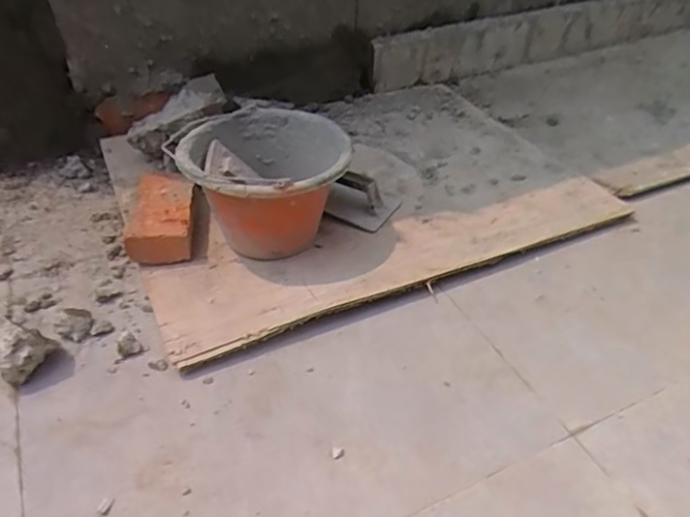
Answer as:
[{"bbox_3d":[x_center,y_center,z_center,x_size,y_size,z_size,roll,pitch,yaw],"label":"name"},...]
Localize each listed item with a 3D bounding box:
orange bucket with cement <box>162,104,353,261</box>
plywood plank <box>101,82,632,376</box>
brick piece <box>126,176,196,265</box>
[{"bbox_3d":[-0.129,-0.122,0.932,0.254,0.181,0.254,0,40,0],"label":"orange bucket with cement"},{"bbox_3d":[0.016,-0.155,1.089,0.829,0.030,0.614,-17,43,-18],"label":"plywood plank"},{"bbox_3d":[-0.299,-0.063,0.953,0.104,0.065,0.160,-5,41,-5],"label":"brick piece"}]

